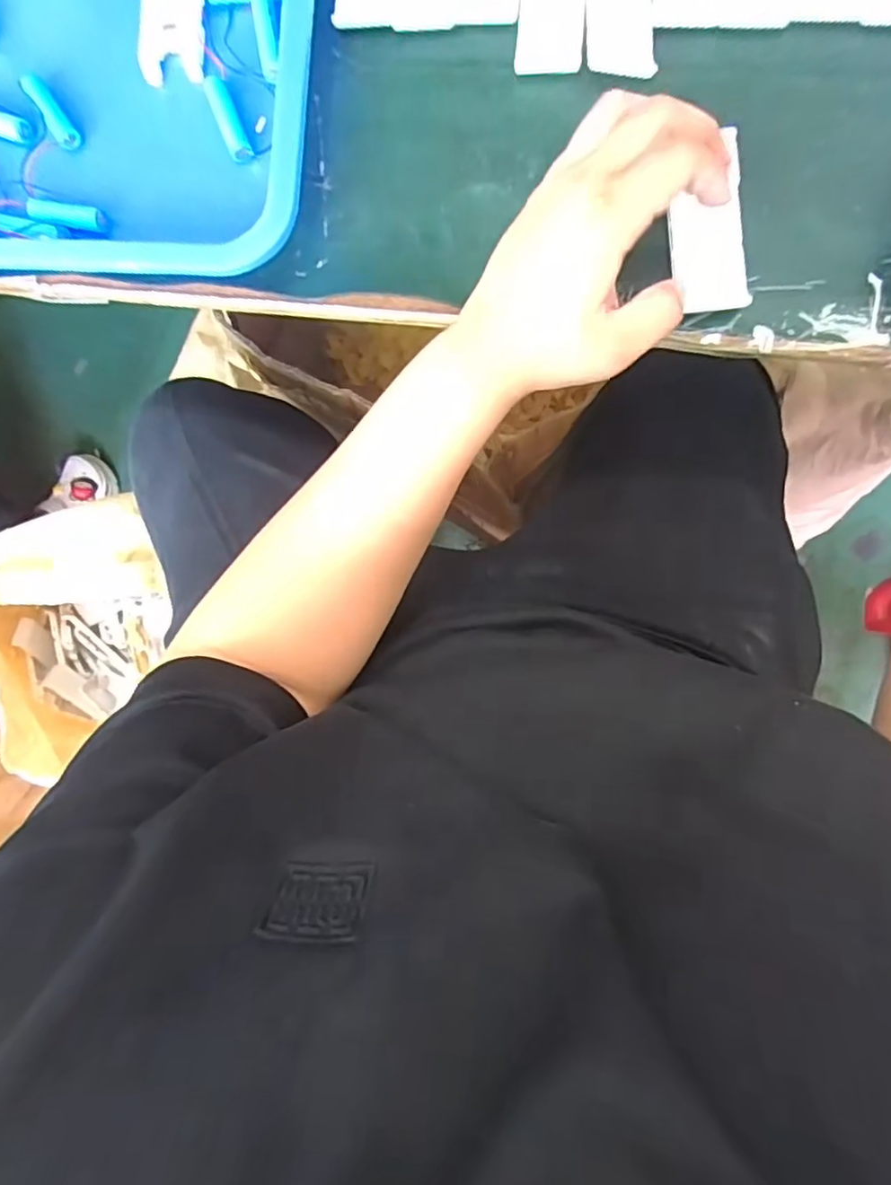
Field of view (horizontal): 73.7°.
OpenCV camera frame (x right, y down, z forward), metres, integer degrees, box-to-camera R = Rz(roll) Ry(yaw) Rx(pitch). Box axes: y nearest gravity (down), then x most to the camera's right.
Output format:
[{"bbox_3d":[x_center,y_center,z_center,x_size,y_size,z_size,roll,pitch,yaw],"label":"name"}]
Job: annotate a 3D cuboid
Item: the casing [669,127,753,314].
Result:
[{"bbox_3d":[0.151,-0.210,0.342,0.040,0.008,0.096,-6,90,7],"label":"casing"}]

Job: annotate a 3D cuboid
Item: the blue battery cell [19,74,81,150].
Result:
[{"bbox_3d":[-0.259,-0.317,0.392,0.014,0.014,0.057,-32,84,5],"label":"blue battery cell"}]

